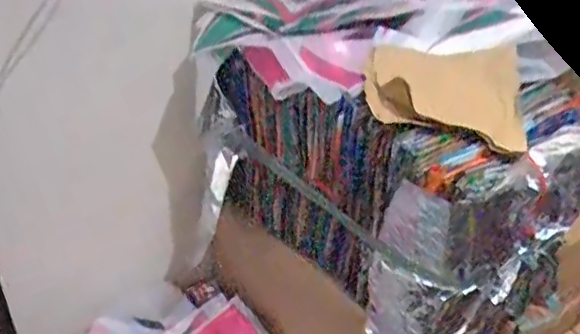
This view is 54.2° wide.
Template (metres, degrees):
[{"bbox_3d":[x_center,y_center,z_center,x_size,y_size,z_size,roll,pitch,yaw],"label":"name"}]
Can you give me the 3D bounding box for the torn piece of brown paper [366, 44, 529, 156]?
[{"bbox_3d":[0.237,-0.125,0.855,0.228,0.055,0.215,17,50,-9],"label":"torn piece of brown paper"}]

